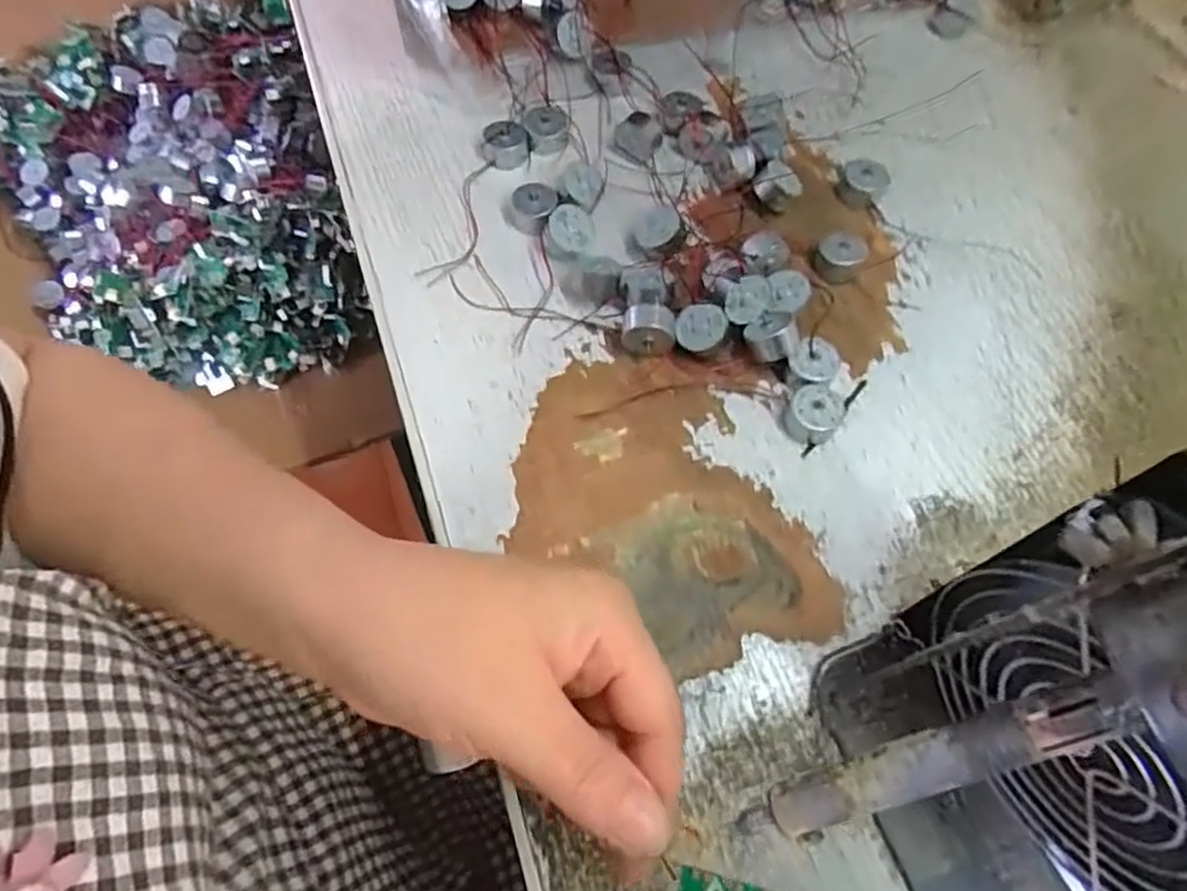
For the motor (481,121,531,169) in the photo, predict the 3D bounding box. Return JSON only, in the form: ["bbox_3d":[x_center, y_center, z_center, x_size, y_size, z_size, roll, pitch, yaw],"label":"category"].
[{"bbox_3d":[-0.048,-0.164,0.383,0.022,0.015,0.022,8,62,3],"label":"motor"}]

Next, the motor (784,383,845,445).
[{"bbox_3d":[0.098,-0.014,0.313,0.022,0.015,0.023,1,62,-1],"label":"motor"}]

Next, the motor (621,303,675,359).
[{"bbox_3d":[0.025,-0.053,0.326,0.024,0.022,0.015,-2,62,-3],"label":"motor"}]

